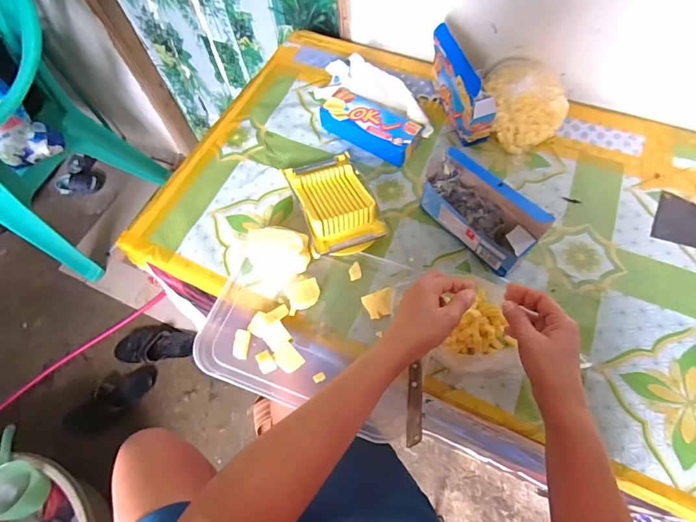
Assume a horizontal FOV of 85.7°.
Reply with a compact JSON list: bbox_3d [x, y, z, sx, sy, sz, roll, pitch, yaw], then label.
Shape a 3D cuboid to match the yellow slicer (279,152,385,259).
[{"bbox_3d":[-0.024,-0.097,0.606,0.121,0.049,0.190,-19,64,-5],"label":"yellow slicer"}]

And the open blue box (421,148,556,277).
[{"bbox_3d":[0.187,-0.074,0.549,0.065,0.109,0.184,-39,67,-15],"label":"open blue box"}]

